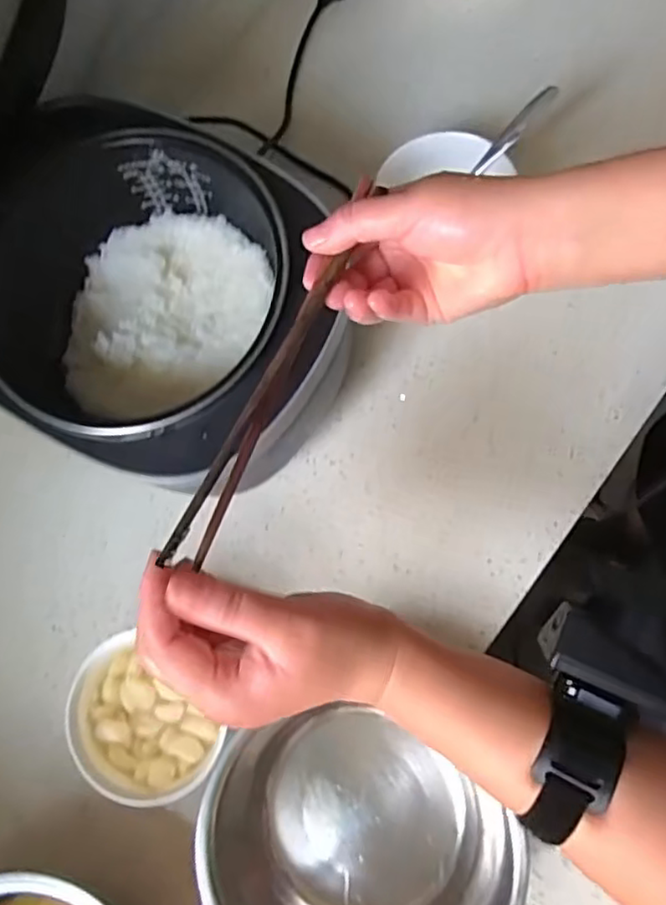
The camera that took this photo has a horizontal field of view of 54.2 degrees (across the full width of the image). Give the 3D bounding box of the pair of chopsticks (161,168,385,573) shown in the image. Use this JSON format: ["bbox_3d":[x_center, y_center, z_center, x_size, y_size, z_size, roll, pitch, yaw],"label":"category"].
[{"bbox_3d":[-0.024,-0.051,0.341,0.015,0.016,0.231,23,73,5],"label":"pair of chopsticks"}]

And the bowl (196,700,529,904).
[{"bbox_3d":[0.005,0.310,0.501,0.221,0.111,0.184,33,82,11],"label":"bowl"}]

